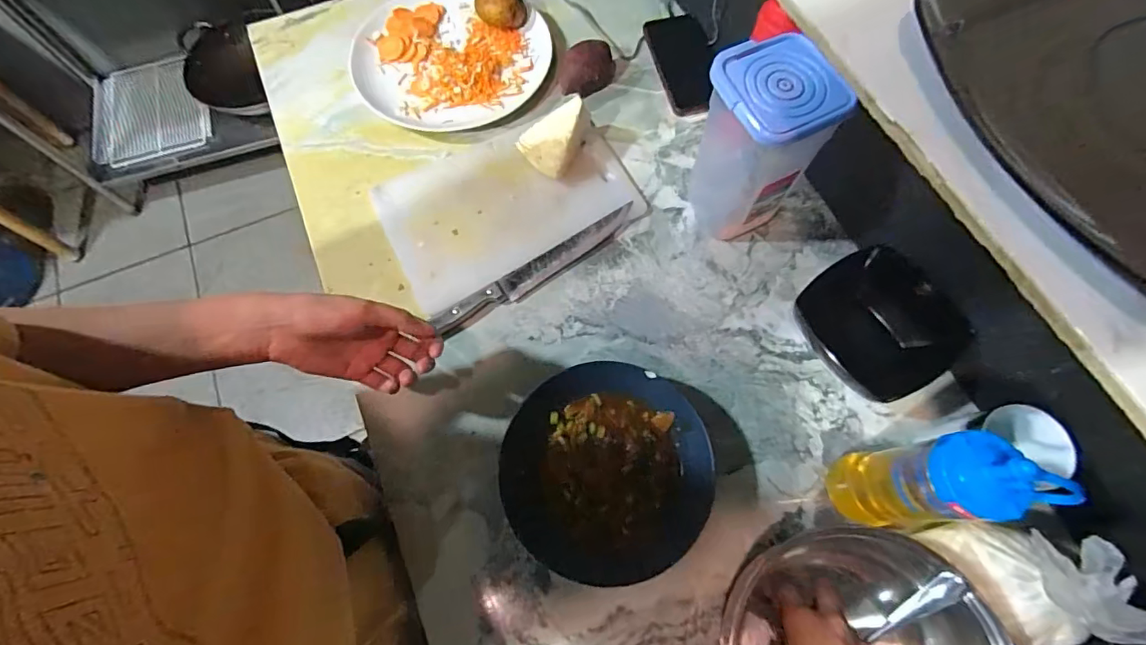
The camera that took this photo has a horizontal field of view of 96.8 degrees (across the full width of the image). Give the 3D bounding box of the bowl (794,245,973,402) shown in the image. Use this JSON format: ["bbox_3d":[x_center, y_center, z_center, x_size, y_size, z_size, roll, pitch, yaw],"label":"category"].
[{"bbox_3d":[0.324,0.002,0.537,0.113,0.062,0.146,-26,70,-9],"label":"bowl"}]

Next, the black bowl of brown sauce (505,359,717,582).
[{"bbox_3d":[0.032,0.143,0.495,0.199,0.045,0.191,0,69,1],"label":"black bowl of brown sauce"}]

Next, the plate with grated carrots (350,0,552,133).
[{"bbox_3d":[-0.173,-0.372,0.694,0.255,0.057,0.245,0,69,1],"label":"plate with grated carrots"}]

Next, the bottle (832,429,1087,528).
[{"bbox_3d":[0.286,0.131,0.417,0.083,0.193,0.061,-6,69,-1],"label":"bottle"}]

